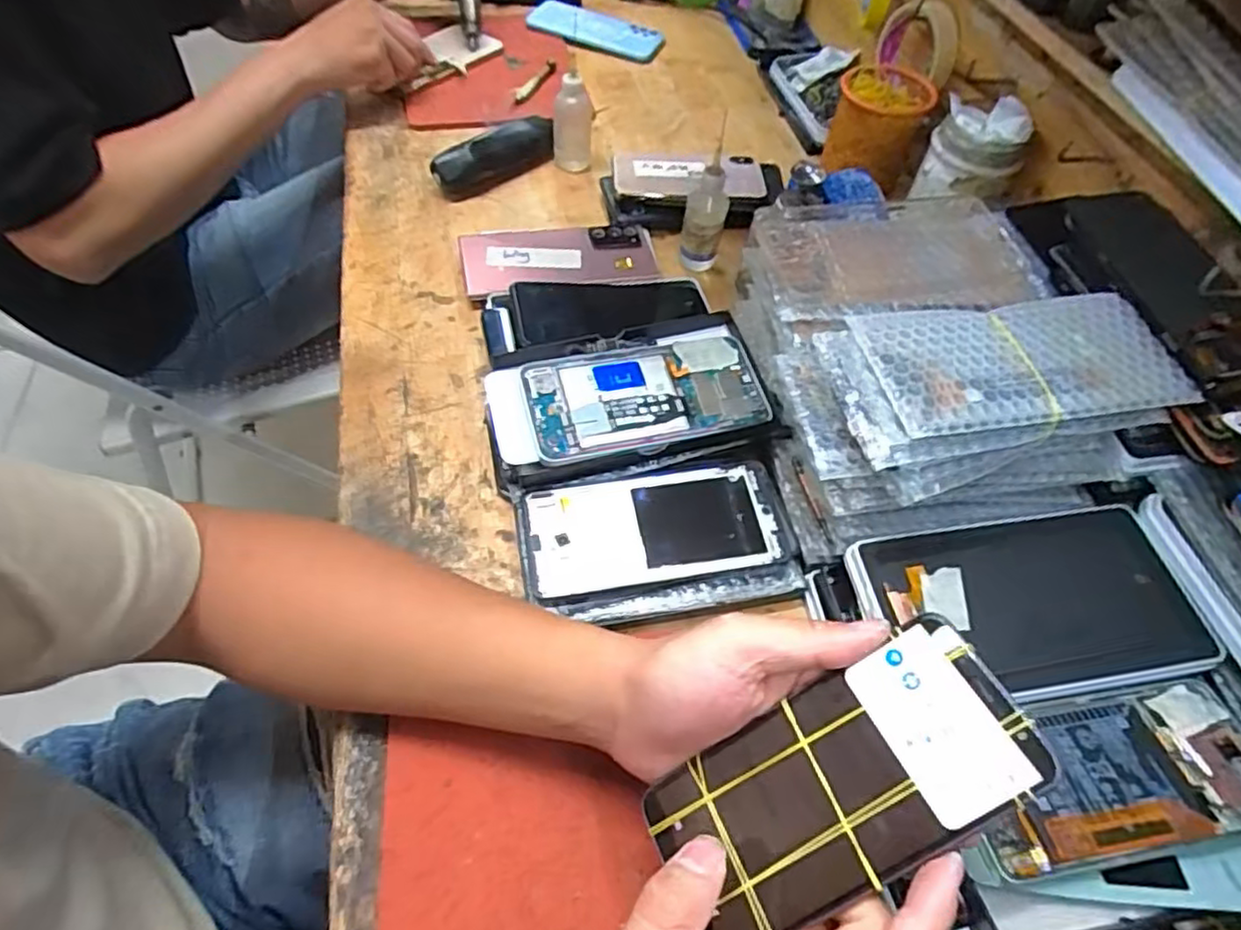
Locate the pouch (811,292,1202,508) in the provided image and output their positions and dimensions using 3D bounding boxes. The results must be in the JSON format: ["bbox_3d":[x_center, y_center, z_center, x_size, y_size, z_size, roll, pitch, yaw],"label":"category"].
[{"bbox_3d":[0.209,-0.050,0.368,0.182,0.016,0.097,-9,56,-11],"label":"pouch"}]

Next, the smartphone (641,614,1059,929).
[{"bbox_3d":[0.084,0.128,0.272,0.150,0.006,0.071,-36,52,8],"label":"smartphone"}]

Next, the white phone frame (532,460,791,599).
[{"bbox_3d":[0.023,0.039,0.429,0.162,0.008,0.073,-8,56,-10],"label":"white phone frame"}]

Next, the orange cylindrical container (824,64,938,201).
[{"bbox_3d":[0.250,-0.323,0.671,0.079,0.102,0.084,2,55,-3],"label":"orange cylindrical container"}]

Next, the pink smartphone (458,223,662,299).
[{"bbox_3d":[-0.052,-0.179,0.587,0.164,0.012,0.081,-7,56,-10],"label":"pink smartphone"}]

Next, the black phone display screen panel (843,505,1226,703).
[{"bbox_3d":[0.226,0.077,0.380,0.173,0.015,0.098,-7,58,-7],"label":"black phone display screen panel"}]

